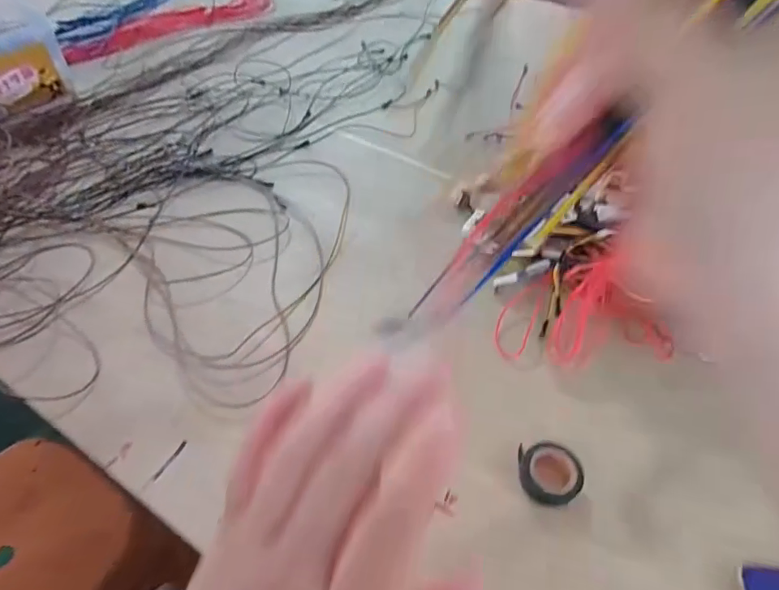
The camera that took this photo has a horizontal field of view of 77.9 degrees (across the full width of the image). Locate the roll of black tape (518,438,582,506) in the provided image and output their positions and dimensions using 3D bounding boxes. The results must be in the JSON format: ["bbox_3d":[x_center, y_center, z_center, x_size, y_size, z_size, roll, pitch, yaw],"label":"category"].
[{"bbox_3d":[0.137,0.151,0.409,0.049,0.027,0.045,-1,51,1],"label":"roll of black tape"}]

